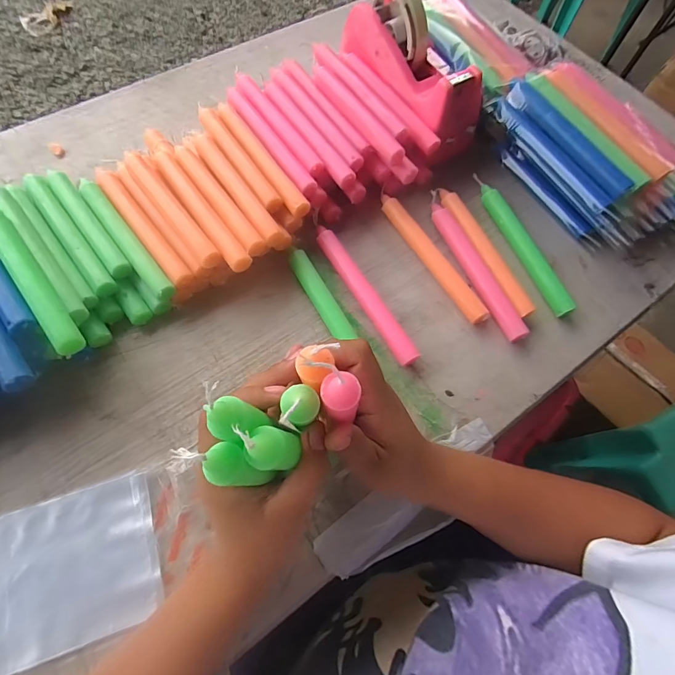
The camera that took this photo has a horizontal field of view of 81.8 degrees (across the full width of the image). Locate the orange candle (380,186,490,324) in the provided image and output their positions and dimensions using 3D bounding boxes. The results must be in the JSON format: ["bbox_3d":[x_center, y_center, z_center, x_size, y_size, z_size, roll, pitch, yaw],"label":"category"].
[{"bbox_3d":[0.093,-0.086,0.399,0.018,0.017,0.171,-26,71,-14],"label":"orange candle"}]

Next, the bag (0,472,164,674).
[{"bbox_3d":[-0.228,0.175,0.271,0.195,0.008,0.098,-17,69,-10],"label":"bag"}]

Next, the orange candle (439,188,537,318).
[{"bbox_3d":[0.148,-0.092,0.400,0.015,0.016,0.166,-20,69,-11],"label":"orange candle"}]

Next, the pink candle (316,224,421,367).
[{"bbox_3d":[0.025,-0.043,0.377,0.017,0.016,0.164,-28,71,-14],"label":"pink candle"}]

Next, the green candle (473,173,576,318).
[{"bbox_3d":[0.190,-0.099,0.407,0.014,0.022,0.175,-19,69,-11],"label":"green candle"}]

